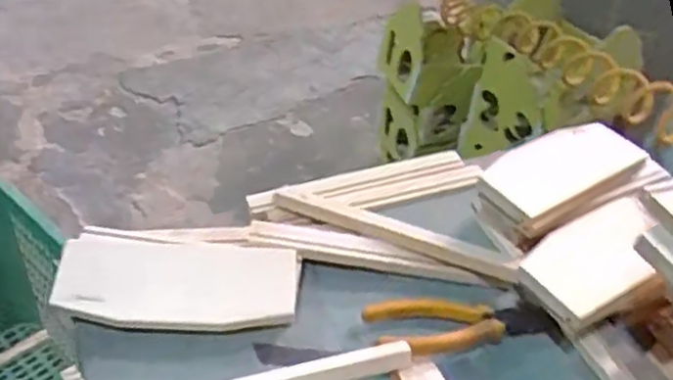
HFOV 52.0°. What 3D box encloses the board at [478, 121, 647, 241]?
[{"bbox_3d":[0.203,-0.016,0.612,0.178,0.018,0.083,-20,47,-26],"label":"board"}]

